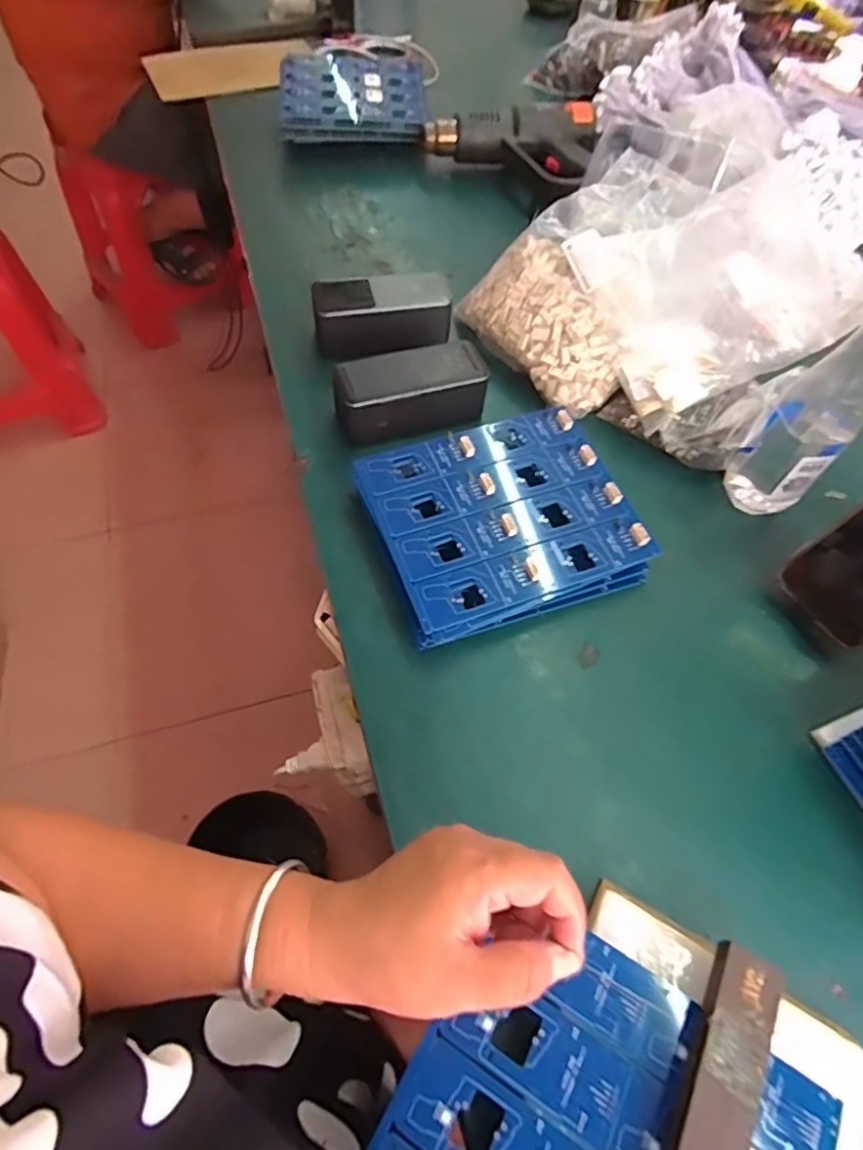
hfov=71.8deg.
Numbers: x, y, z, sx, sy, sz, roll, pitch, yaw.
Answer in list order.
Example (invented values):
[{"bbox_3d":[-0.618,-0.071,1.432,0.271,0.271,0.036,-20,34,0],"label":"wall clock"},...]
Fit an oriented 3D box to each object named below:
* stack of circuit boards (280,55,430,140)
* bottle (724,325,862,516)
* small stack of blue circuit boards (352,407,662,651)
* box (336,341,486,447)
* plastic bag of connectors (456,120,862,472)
[{"bbox_3d":[-0.106,-0.667,0.840,0.192,0.058,0.198,0,59,-4],"label":"stack of circuit boards"},{"bbox_3d":[0.295,-0.126,0.453,0.063,0.190,0.063,39,64,19],"label":"bottle"},{"bbox_3d":[0.053,-0.043,0.481,0.195,0.042,0.172,-17,61,-13],"label":"small stack of blue circuit boards"},{"bbox_3d":[-0.020,-0.166,0.542,0.133,0.054,0.058,-16,61,-13],"label":"box"},{"bbox_3d":[0.253,-0.299,0.597,0.299,0.113,0.366,39,64,19],"label":"plastic bag of connectors"}]

